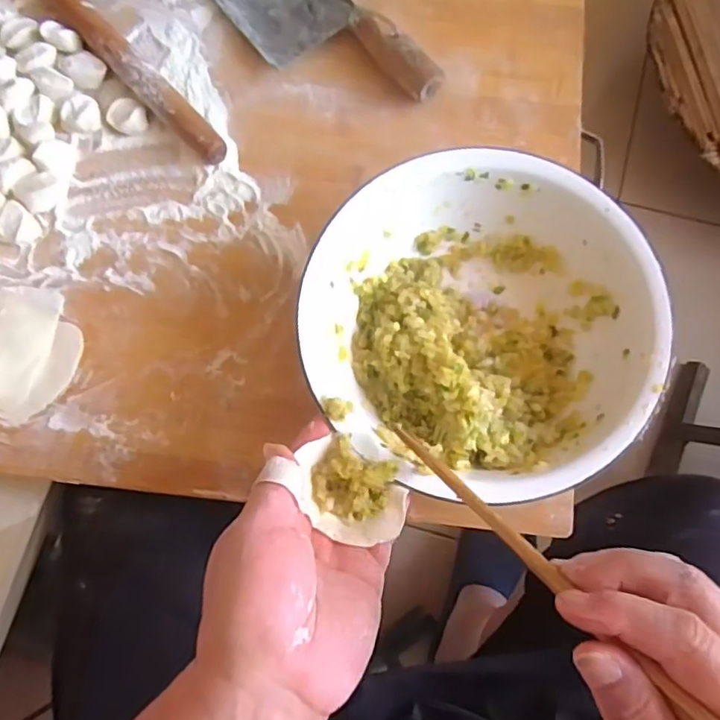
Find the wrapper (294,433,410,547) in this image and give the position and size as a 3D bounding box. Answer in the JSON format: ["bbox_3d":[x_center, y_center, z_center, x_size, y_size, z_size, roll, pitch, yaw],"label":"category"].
[{"bbox_3d":[-0.004,0.074,0.333,0.064,0.013,0.049,29,78,7],"label":"wrapper"}]

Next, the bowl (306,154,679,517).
[{"bbox_3d":[0.076,-0.020,0.396,0.217,0.077,0.217,0,76,0],"label":"bowl"}]

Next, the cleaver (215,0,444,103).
[{"bbox_3d":[-0.056,-0.295,0.490,0.090,0.030,0.273,-37,78,-9],"label":"cleaver"}]

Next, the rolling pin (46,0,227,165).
[{"bbox_3d":[-0.238,-0.291,0.493,0.025,0.029,0.370,-42,79,-9],"label":"rolling pin"}]

